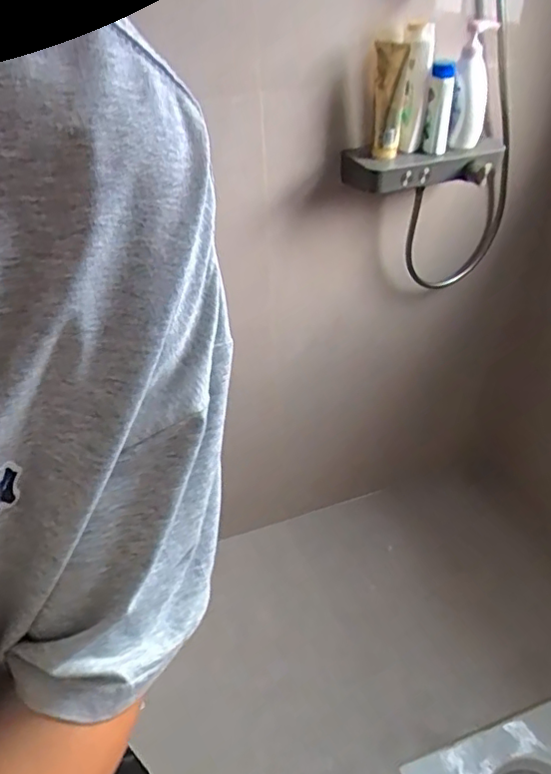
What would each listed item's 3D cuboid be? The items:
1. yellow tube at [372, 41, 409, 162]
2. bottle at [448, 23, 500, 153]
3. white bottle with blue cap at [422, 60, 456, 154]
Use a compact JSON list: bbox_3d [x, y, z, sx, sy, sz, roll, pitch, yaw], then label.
[{"bbox_3d":[0.205,-0.524,1.078,0.059,0.190,0.064,4,41,5],"label":"yellow tube"},{"bbox_3d":[0.372,-0.565,1.092,0.065,0.199,0.071,7,42,15],"label":"bottle"},{"bbox_3d":[0.310,-0.526,1.103,0.053,0.149,0.054,4,41,12],"label":"white bottle with blue cap"}]

